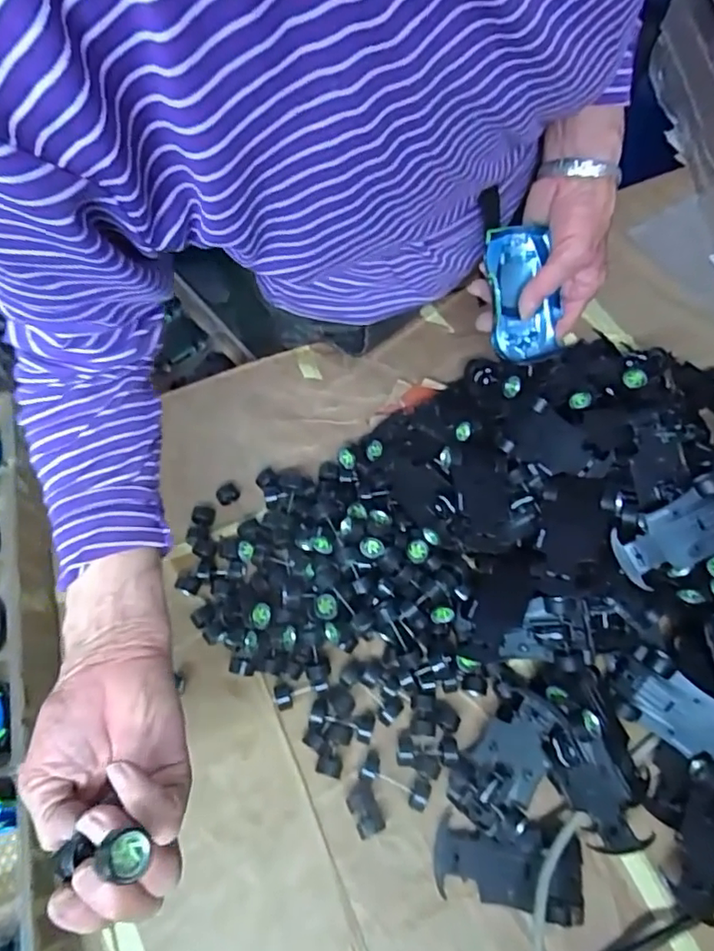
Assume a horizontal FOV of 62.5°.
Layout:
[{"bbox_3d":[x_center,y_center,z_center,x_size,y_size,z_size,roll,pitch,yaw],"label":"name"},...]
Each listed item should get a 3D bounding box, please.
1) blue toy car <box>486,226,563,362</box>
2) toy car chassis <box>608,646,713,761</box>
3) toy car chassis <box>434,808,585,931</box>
[{"bbox_3d":[0.135,-0.149,0.484,0.052,0.022,0.107,-11,99,-6],"label":"blue toy car"},{"bbox_3d":[0.252,0.182,0.454,0.105,0.023,0.054,37,105,22],"label":"toy car chassis"},{"bbox_3d":[0.110,0.286,0.428,0.106,0.017,0.053,7,64,3],"label":"toy car chassis"}]

